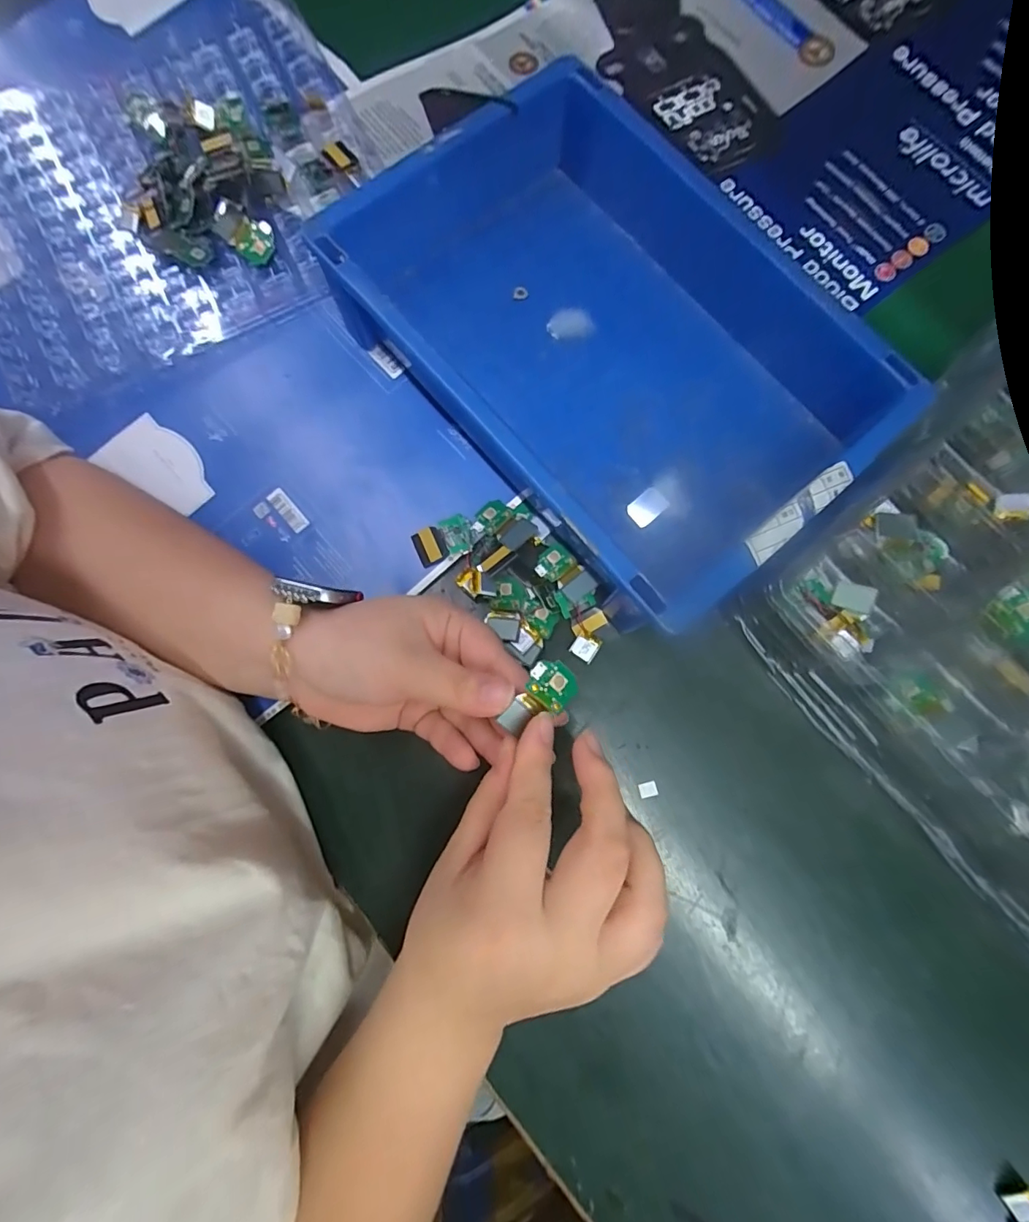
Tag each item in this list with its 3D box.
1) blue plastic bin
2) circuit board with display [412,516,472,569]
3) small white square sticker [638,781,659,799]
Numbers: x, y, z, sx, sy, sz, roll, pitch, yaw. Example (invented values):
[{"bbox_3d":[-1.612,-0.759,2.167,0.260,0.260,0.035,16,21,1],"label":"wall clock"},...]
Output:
[{"bbox_3d":[0.066,-0.160,0.300,0.226,0.072,0.307,-40,83,-6],"label":"blue plastic bin"},{"bbox_3d":[-0.044,-0.044,0.309,0.036,0.010,0.024,-23,81,-3],"label":"circuit board with display"},{"bbox_3d":[0.079,0.106,0.290,0.011,0.004,0.009,-11,80,-3],"label":"small white square sticker"}]

